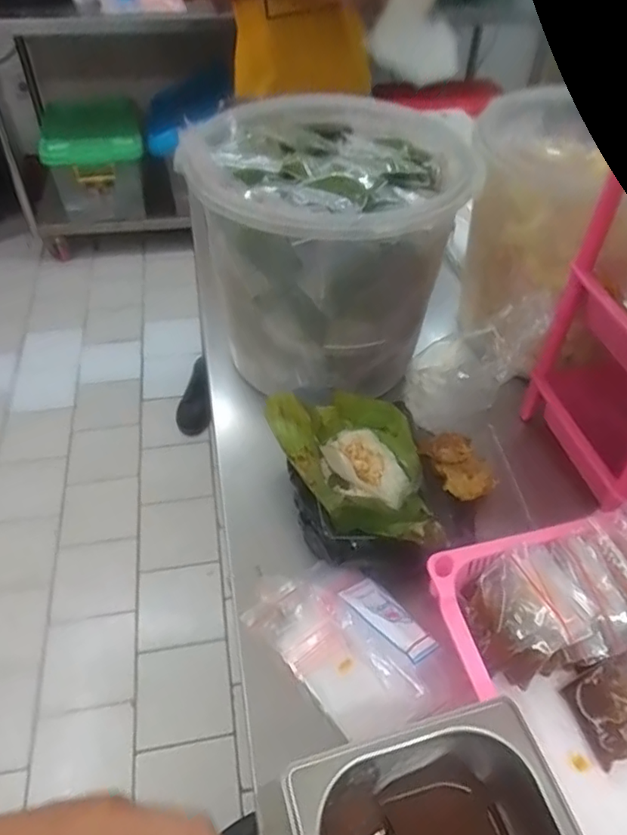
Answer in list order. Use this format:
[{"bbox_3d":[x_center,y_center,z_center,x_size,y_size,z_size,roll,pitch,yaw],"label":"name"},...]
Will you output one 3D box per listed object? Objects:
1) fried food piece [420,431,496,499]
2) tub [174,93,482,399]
[{"bbox_3d":[0.153,0.050,0.627,0.058,0.030,0.074,-14,49,-14],"label":"fried food piece"},{"bbox_3d":[0.020,-0.187,0.674,0.267,0.244,0.254,1,47,-1],"label":"tub"}]

